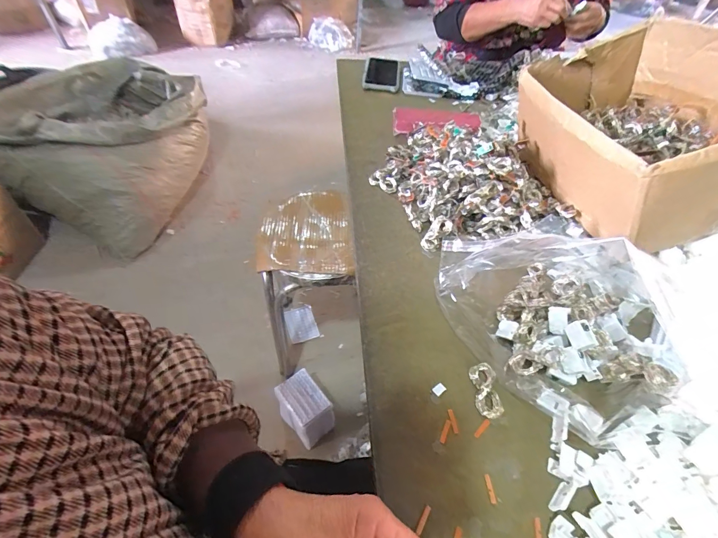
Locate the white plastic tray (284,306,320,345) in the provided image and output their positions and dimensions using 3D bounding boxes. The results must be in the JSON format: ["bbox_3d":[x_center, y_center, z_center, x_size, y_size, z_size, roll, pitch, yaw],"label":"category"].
[{"bbox_3d":[-0.194,0.189,1.205,0.093,0.013,0.123,-13,51,-15],"label":"white plastic tray"}]

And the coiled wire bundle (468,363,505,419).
[{"bbox_3d":[0.124,0.119,0.349,0.022,0.015,0.049,1,49,-3],"label":"coiled wire bundle"}]

